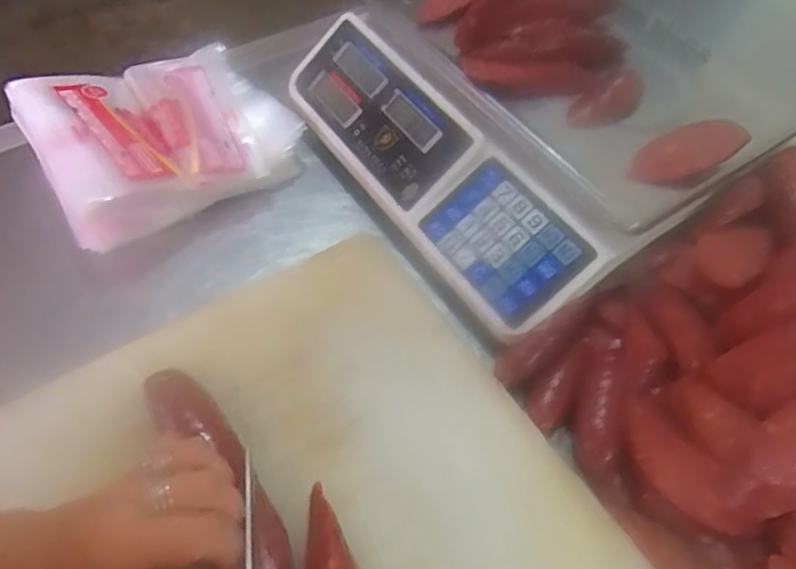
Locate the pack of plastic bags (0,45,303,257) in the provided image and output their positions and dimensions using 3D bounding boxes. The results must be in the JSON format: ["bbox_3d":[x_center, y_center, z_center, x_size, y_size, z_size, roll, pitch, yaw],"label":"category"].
[{"bbox_3d":[-0.196,-0.127,0.500,0.190,0.073,0.155,-31,63,-22],"label":"pack of plastic bags"}]

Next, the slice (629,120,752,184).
[{"bbox_3d":[0.206,-0.095,0.423,0.087,0.017,0.029,-19,58,-1],"label":"slice"}]

